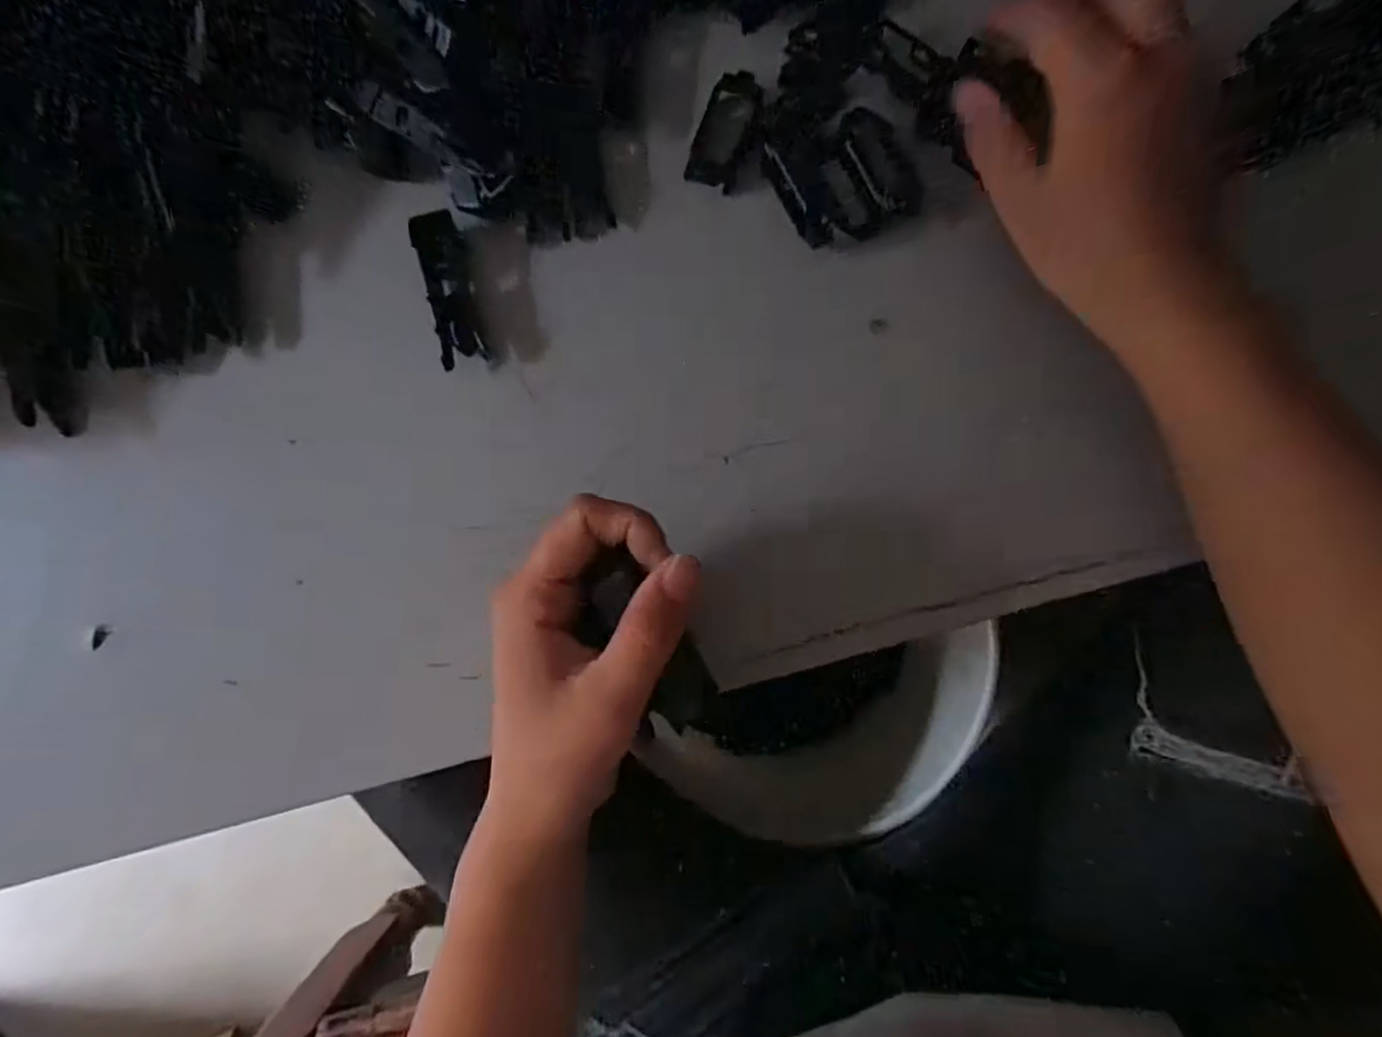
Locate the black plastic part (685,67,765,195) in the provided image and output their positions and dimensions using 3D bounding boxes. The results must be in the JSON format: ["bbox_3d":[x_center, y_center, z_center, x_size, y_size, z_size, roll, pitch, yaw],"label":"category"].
[{"bbox_3d":[0.016,-0.171,0.300,0.023,0.004,0.049,19,86,2],"label":"black plastic part"}]

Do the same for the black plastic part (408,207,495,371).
[{"bbox_3d":[-0.103,-0.098,0.293,0.020,0.013,0.063,-14,86,-1],"label":"black plastic part"}]

